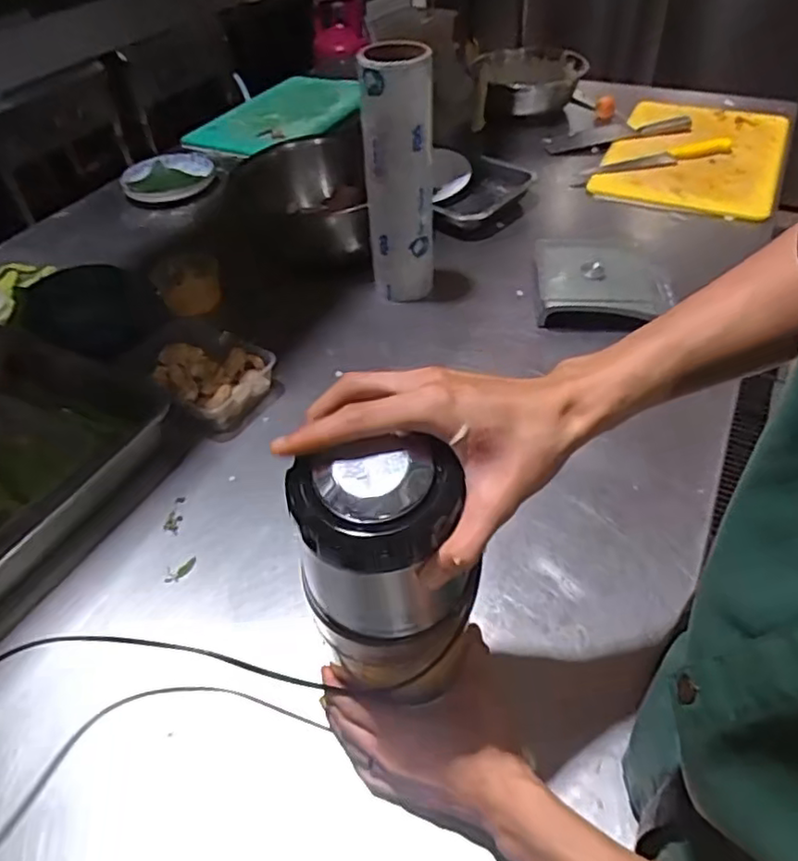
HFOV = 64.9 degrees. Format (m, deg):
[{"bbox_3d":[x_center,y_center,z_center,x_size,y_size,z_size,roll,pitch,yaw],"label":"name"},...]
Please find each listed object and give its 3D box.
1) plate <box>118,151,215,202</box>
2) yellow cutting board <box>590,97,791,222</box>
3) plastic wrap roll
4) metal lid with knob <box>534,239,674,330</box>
[{"bbox_3d":[-0.440,-0.488,1.213,0.174,0.038,0.188,-2,46,2],"label":"plate"},{"bbox_3d":[0.572,-0.546,1.217,0.301,0.020,0.454,18,50,20],"label":"yellow cutting board"},{"bbox_3d":[0.001,-0.324,0.831,0.086,0.315,0.066,-4,46,0],"label":"plastic wrap roll"},{"bbox_3d":[0.289,-0.211,0.889,0.188,0.050,0.167,0,46,5],"label":"metal lid with knob"}]

